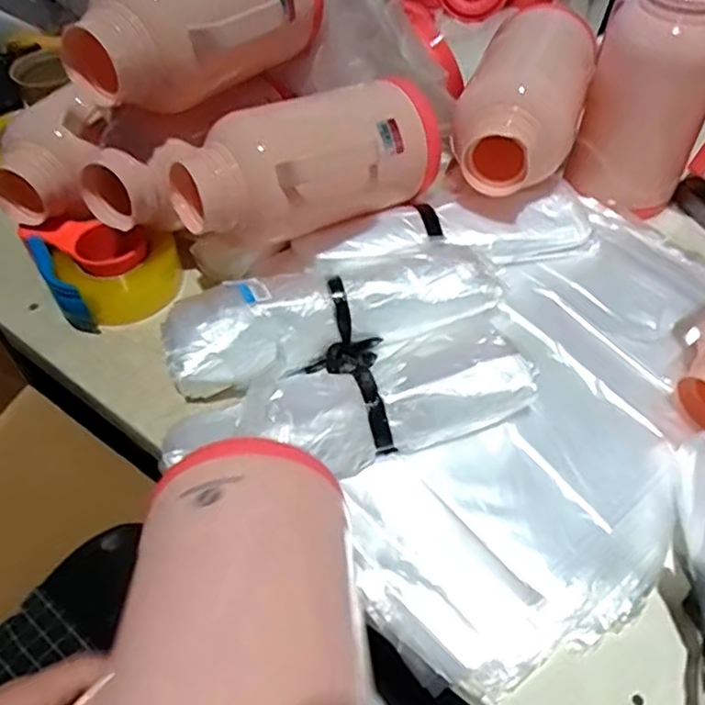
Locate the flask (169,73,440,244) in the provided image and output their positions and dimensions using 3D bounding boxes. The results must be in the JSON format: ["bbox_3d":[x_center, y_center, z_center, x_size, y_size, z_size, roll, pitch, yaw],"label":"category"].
[{"bbox_3d":[-0.035,-0.174,0.617,0.259,0.108,0.099,-30,58,-21],"label":"flask"}]

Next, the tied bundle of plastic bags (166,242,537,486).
[{"bbox_3d":[-0.005,0.000,0.576,0.309,0.062,0.209,-17,54,-12],"label":"tied bundle of plastic bags"}]

